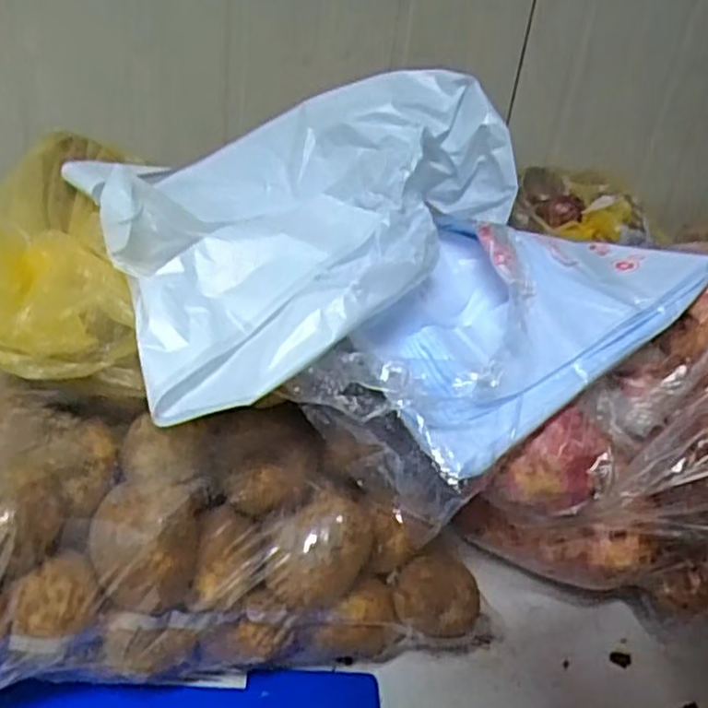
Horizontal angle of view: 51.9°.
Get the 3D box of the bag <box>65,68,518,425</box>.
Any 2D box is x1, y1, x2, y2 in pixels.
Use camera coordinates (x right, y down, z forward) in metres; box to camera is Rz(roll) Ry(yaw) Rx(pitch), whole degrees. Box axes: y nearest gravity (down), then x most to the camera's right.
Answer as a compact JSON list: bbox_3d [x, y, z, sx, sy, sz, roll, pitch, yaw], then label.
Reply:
[{"bbox_3d":[-0.025,-0.080,0.397,0.214,0.117,0.192,-9,35,-26],"label":"bag"}]

